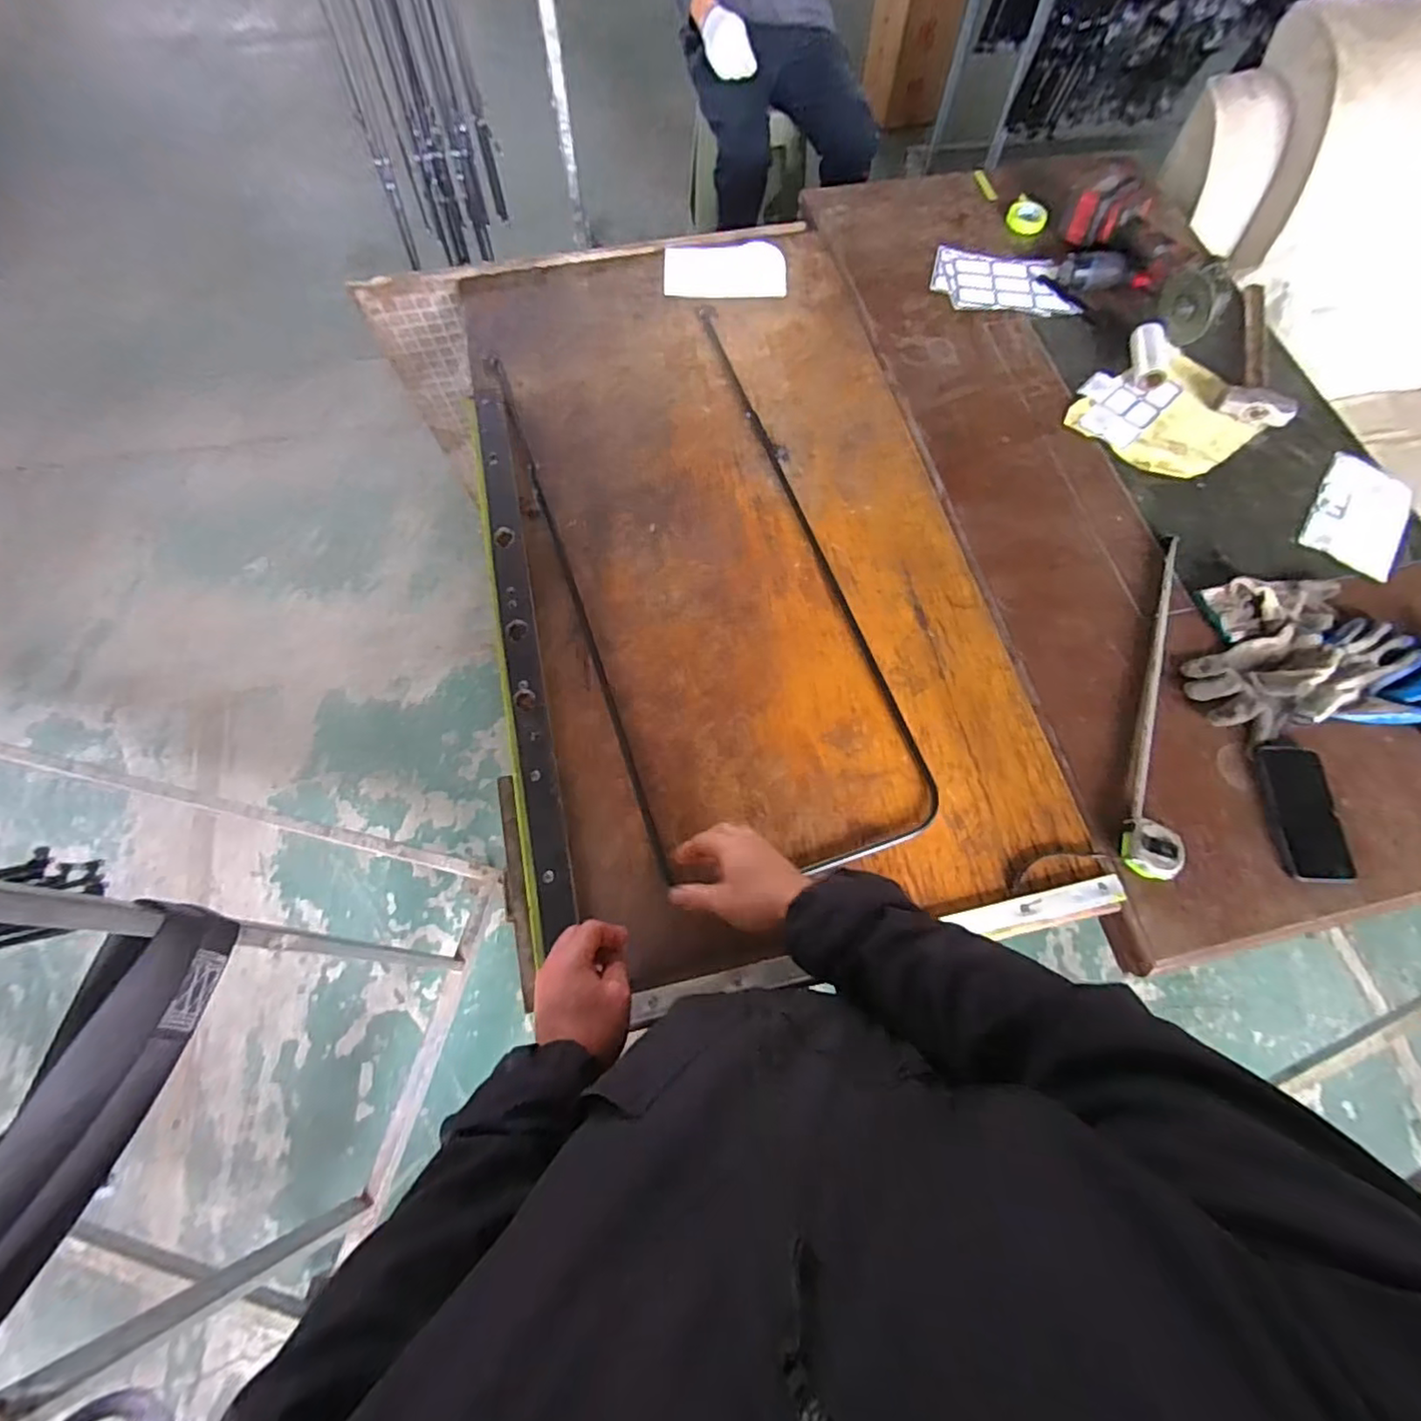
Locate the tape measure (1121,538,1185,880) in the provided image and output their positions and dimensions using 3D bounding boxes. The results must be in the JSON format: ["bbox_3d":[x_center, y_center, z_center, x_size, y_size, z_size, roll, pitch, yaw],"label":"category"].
[{"bbox_3d":[0.551,-0.028,0.763,0.051,0.032,0.467,18,69,5],"label":"tape measure"}]

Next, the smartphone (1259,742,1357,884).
[{"bbox_3d":[0.699,0.120,0.736,0.075,0.014,0.157,3,68,-1],"label":"smartphone"}]

